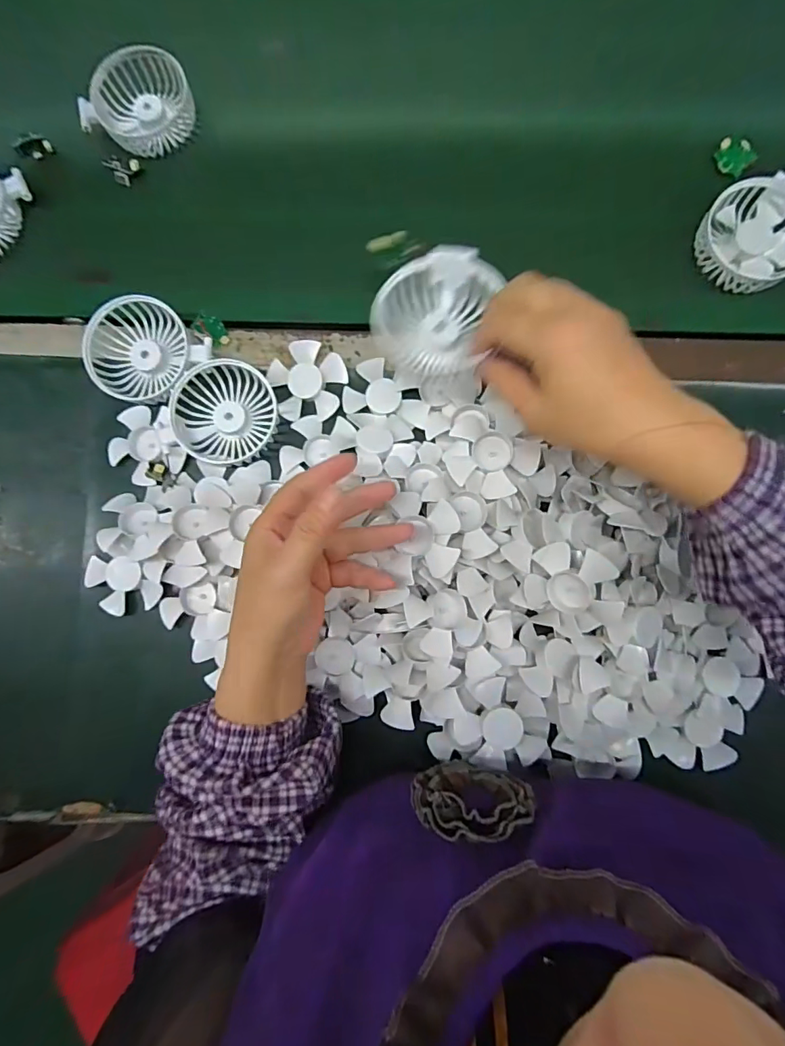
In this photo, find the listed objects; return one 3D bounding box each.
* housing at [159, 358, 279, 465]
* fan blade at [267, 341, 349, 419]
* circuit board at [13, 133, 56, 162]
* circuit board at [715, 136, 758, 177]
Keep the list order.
[{"bbox_3d":[-0.143,-0.096,0.413,0.085,0.026,0.084,13,84,5],"label":"housing"},{"bbox_3d":[-0.076,-0.125,0.423,0.067,0.015,0.068,0,83,3],"label":"fan blade"},{"bbox_3d":[-0.343,-0.359,0.459,0.030,0.004,0.023,-35,100,-12],"label":"circuit board"},{"bbox_3d":[0.309,-0.332,0.431,0.028,0.010,0.032,-23,88,27],"label":"circuit board"}]

